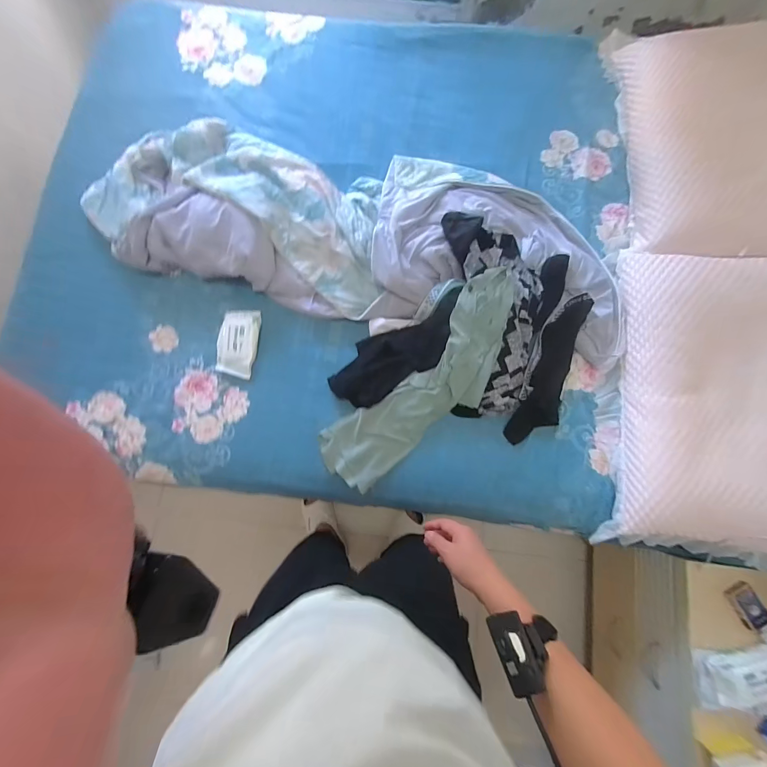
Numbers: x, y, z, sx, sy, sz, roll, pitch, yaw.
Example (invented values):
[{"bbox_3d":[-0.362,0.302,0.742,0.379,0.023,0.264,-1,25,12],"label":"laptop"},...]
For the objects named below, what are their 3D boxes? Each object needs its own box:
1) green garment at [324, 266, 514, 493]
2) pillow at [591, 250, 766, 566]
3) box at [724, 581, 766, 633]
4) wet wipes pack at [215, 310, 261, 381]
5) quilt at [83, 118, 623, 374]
[{"bbox_3d":[0.113,0.003,0.822,0.196,0.115,0.581,44,81,7],"label":"green garment"},{"bbox_3d":[0.762,0.034,0.803,0.387,0.138,0.708,6,79,0],"label":"pillow"},{"bbox_3d":[0.821,0.505,0.794,0.059,0.025,0.097,-25,80,-6],"label":"box"},{"bbox_3d":[-0.359,-0.104,0.872,0.091,0.038,0.169,9,79,1],"label":"wet wipes pack"},{"bbox_3d":[-0.036,-0.399,0.897,1.293,0.123,0.461,10,79,1],"label":"quilt"}]

